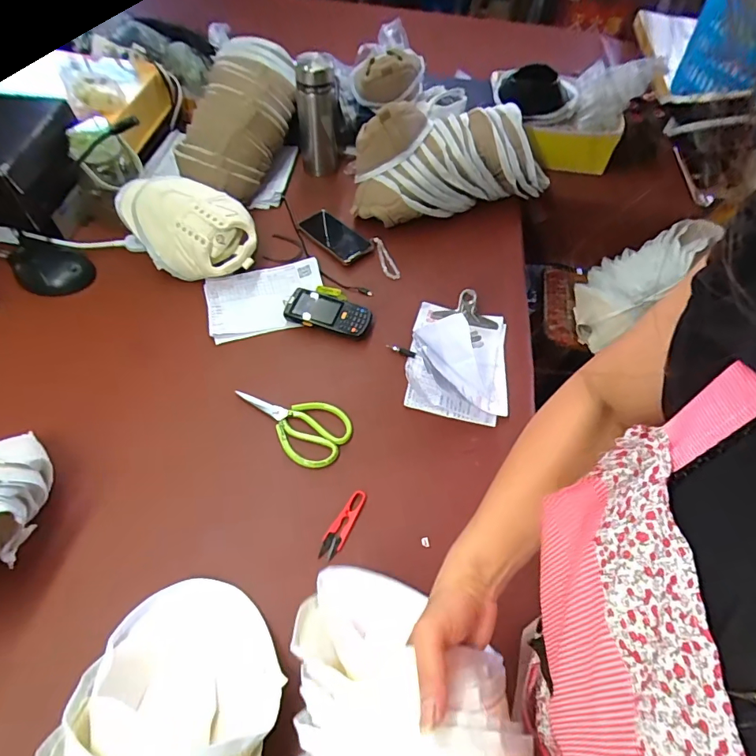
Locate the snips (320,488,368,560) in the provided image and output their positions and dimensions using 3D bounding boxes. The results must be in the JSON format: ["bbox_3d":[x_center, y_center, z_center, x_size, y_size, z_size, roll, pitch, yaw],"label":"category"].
[{"bbox_3d":[-0.049,0.200,0.632,0.029,0.010,0.101,23,58,11],"label":"snips"}]

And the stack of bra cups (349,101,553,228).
[{"bbox_3d":[0.156,-0.433,0.927,0.412,0.181,0.148,-8,57,-9],"label":"stack of bra cups"}]

